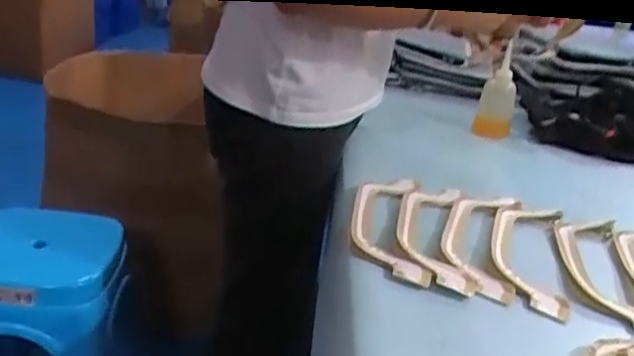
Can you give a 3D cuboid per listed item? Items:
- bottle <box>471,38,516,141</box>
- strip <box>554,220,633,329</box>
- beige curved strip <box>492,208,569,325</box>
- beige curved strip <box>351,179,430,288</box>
[{"bbox_3d":[0.328,-0.149,1.150,0.063,0.174,0.063,13,22,14],"label":"bottle"},{"bbox_3d":[0.323,0.099,0.714,0.079,0.015,0.240,10,21,6],"label":"strip"},{"bbox_3d":[0.242,0.083,0.728,0.080,0.016,0.252,13,22,14],"label":"beige curved strip"},{"bbox_3d":[0.082,0.052,0.747,0.080,0.016,0.250,8,21,2],"label":"beige curved strip"}]

